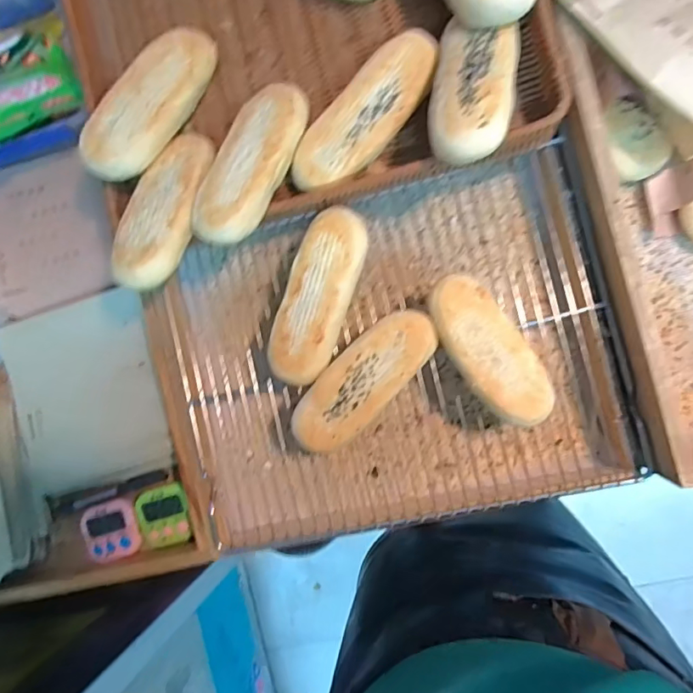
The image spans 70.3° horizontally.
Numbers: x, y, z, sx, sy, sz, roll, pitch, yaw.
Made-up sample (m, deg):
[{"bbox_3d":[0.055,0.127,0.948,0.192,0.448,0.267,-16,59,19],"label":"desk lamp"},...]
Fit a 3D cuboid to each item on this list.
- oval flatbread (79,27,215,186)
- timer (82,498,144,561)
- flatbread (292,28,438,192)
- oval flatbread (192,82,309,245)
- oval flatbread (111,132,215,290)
[{"bbox_3d":[-0.172,-0.215,0.435,0.054,0.027,0.158,31,81,8],"label":"oval flatbread"},{"bbox_3d":[-0.250,0.198,0.531,0.061,0.024,0.060,-17,87,9],"label":"timer"},{"bbox_3d":[0.018,-0.197,0.430,0.057,0.033,0.156,42,96,7],"label":"flatbread"},{"bbox_3d":[-0.082,-0.156,0.414,0.058,0.026,0.151,19,77,9],"label":"oval flatbread"},{"bbox_3d":[-0.154,-0.122,0.418,0.061,0.023,0.154,7,68,10],"label":"oval flatbread"}]

